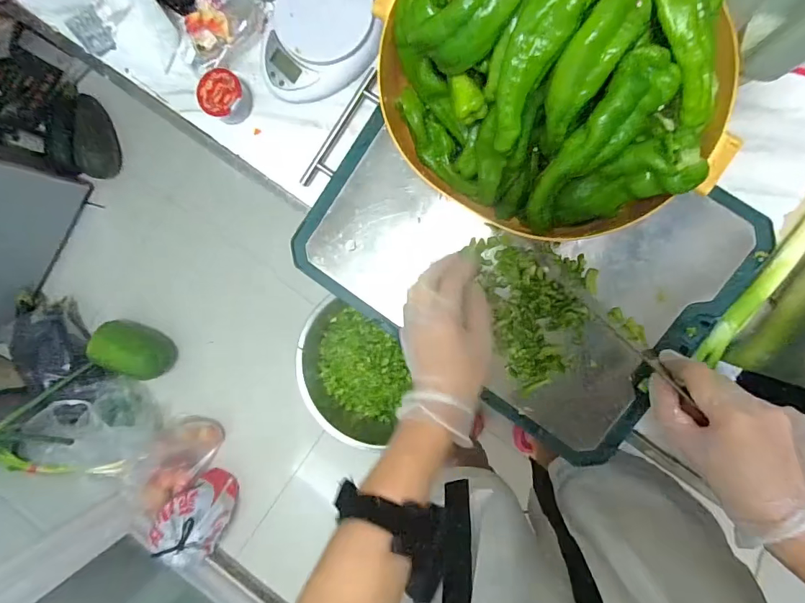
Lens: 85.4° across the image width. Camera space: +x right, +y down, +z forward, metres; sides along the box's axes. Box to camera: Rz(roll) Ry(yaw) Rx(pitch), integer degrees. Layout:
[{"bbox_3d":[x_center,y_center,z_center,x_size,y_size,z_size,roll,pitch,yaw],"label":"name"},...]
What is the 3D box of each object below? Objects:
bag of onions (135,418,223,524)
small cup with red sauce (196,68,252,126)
[{"bbox_3d":[-0.667,0.472,1.307,0.162,0.142,0.281,39,96,4],"label":"bag of onions"},{"bbox_3d":[-0.205,-0.238,0.504,0.050,0.035,0.052,45,96,4],"label":"small cup with red sauce"}]

